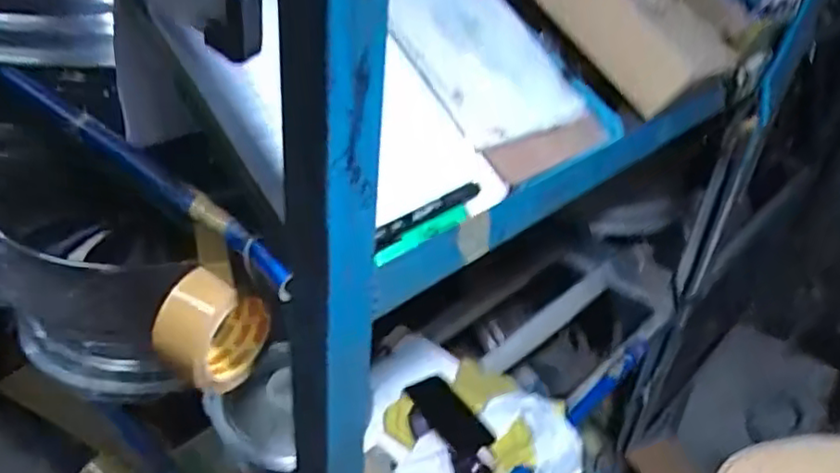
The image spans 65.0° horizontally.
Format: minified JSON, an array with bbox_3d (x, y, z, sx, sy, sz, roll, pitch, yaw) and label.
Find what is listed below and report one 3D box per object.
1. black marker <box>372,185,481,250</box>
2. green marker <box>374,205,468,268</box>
[{"bbox_3d":[0.008,-0.018,0.548,0.123,0.018,0.015,-25,45,-39],"label":"black marker"},{"bbox_3d":[0.000,0.001,0.525,0.019,0.013,0.109,30,40,31],"label":"green marker"}]

